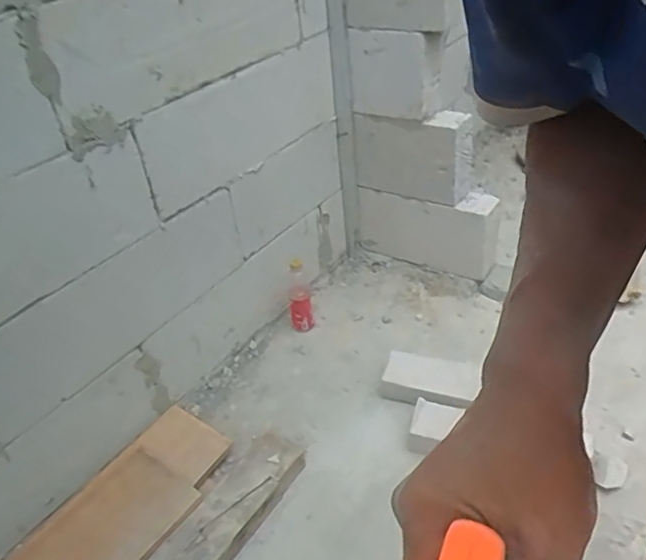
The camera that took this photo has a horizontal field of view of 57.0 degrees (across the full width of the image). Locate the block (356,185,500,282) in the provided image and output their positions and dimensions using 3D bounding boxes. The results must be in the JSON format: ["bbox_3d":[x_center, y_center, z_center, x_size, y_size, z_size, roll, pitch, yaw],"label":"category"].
[{"bbox_3d":[0.259,-0.129,1.558,0.359,0.195,0.071,18,42,30],"label":"block"}]

